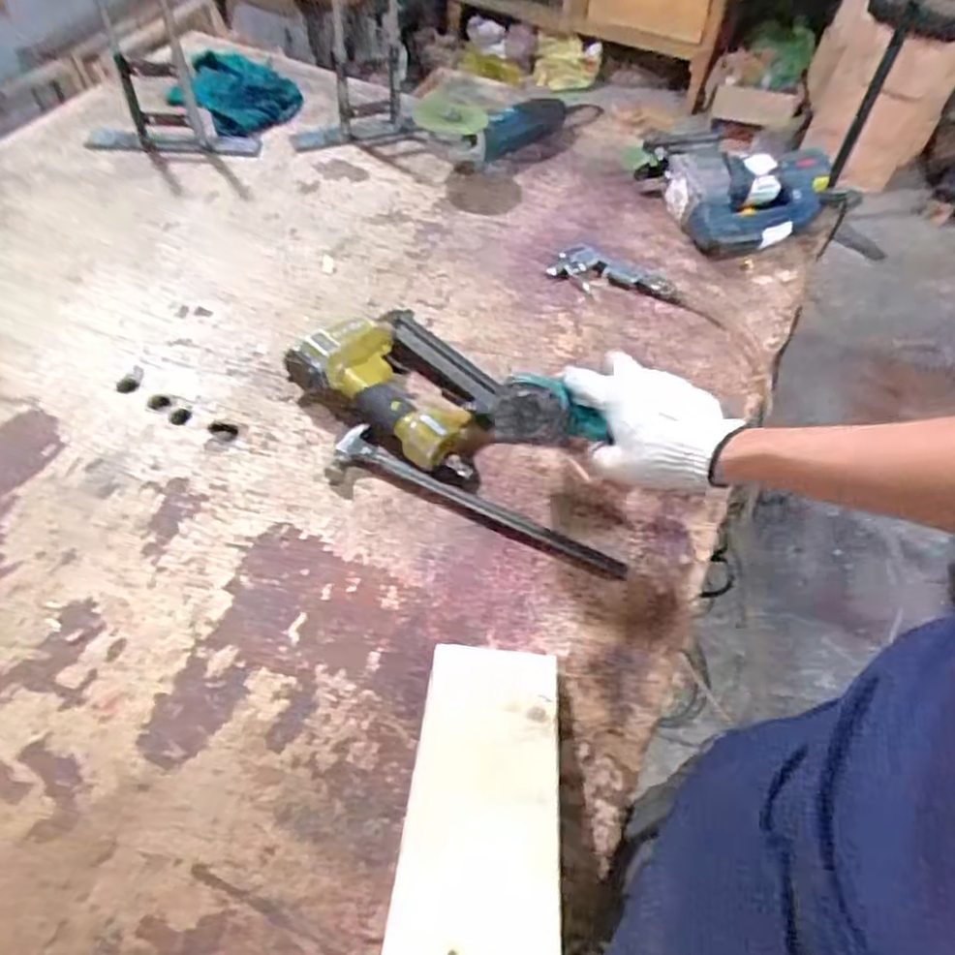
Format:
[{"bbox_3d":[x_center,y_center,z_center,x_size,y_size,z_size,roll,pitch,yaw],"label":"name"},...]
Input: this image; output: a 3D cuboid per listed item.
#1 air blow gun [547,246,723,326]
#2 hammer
[{"bbox_3d":[0.191,-0.239,0.922,0.206,0.024,0.059,25,59,16],"label":"air blow gun"},{"bbox_3d":[-0.004,0.028,0.700,0.294,0.020,0.066,21,58,13],"label":"hammer"}]

